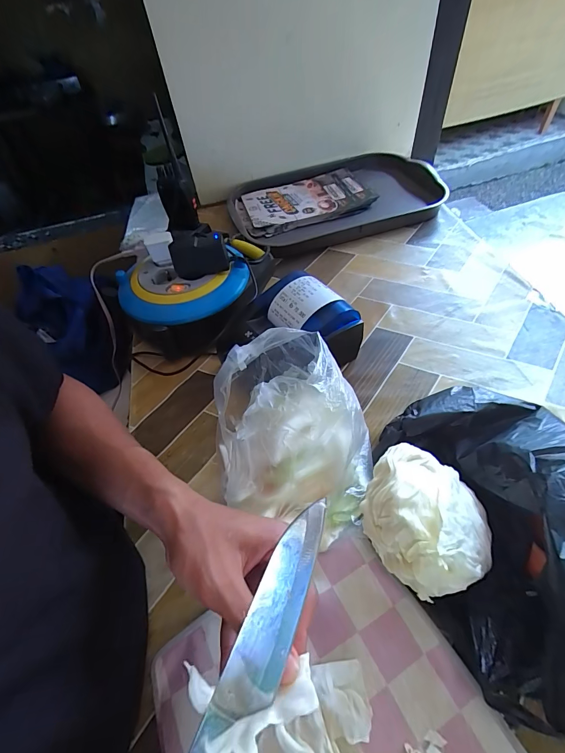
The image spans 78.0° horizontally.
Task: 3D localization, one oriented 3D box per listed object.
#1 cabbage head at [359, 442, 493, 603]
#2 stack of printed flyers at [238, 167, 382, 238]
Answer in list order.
[{"bbox_3d":[0.120,0.115,0.291,0.100,0.074,0.103,-3,52,4],"label":"cabbage head"},{"bbox_3d":[0.050,-0.359,0.713,0.278,0.029,0.147,-22,53,-11],"label":"stack of printed flyers"}]

